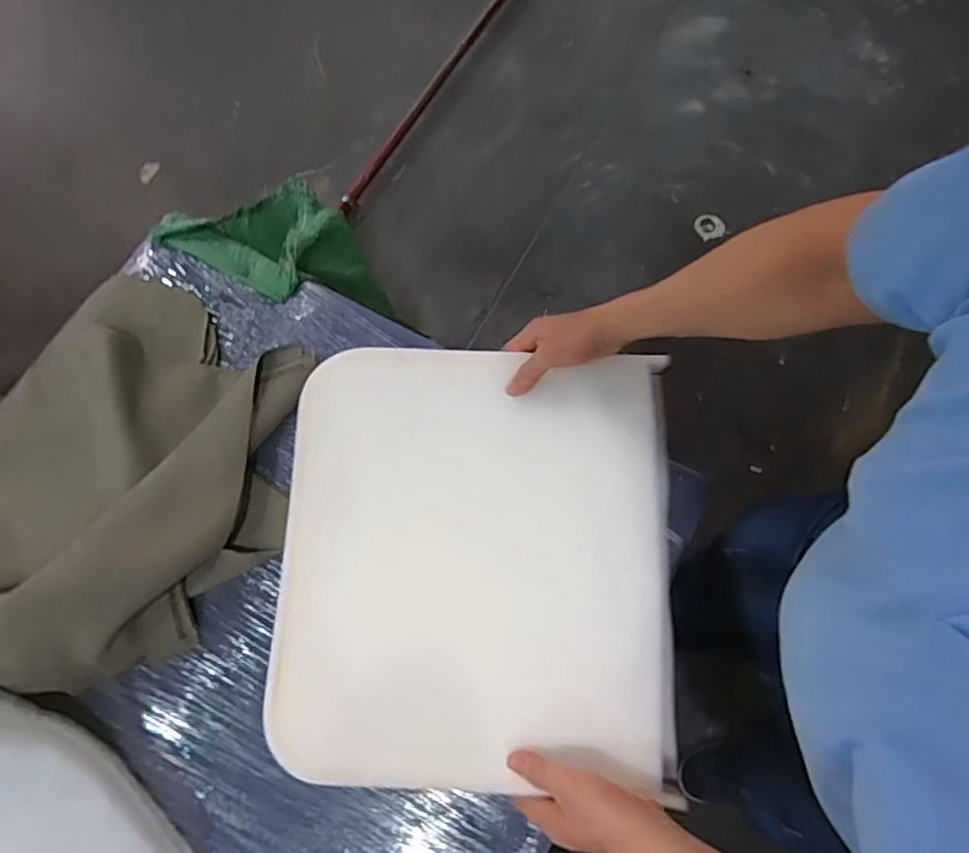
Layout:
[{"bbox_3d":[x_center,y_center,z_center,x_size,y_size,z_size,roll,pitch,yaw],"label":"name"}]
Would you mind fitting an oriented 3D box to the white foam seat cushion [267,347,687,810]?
[{"bbox_3d":[-0.002,0.144,0.635,0.423,0.112,0.438,1,74,2],"label":"white foam seat cushion"}]

